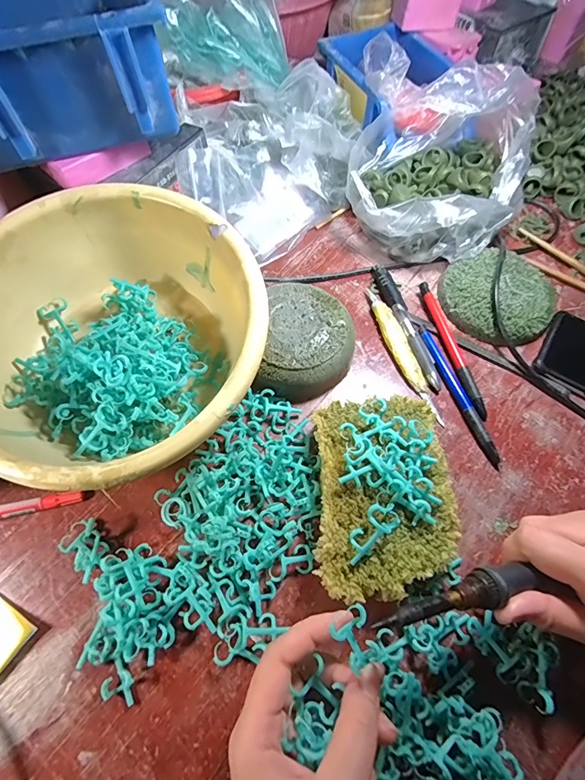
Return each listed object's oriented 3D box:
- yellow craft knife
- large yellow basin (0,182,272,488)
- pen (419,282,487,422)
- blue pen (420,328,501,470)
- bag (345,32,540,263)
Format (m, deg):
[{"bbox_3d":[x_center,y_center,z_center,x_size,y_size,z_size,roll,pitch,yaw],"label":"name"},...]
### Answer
[{"bbox_3d":[0.100,-0.037,0.364,0.019,0.007,0.147,-16,66,-11],"label":"yellow craft knife"},{"bbox_3d":[-0.134,-0.036,0.304,0.219,0.094,0.215,1,64,-3],"label":"large yellow basin"},{"bbox_3d":[0.147,-0.041,0.364,0.013,0.013,0.141,-11,65,-8],"label":"pen"},{"bbox_3d":[0.144,0.001,0.346,0.012,0.009,0.138,-16,66,-11],"label":"blue pen"},{"bbox_3d":[0.152,-0.237,0.411,0.183,0.100,0.199,11,64,2],"label":"bag"}]

